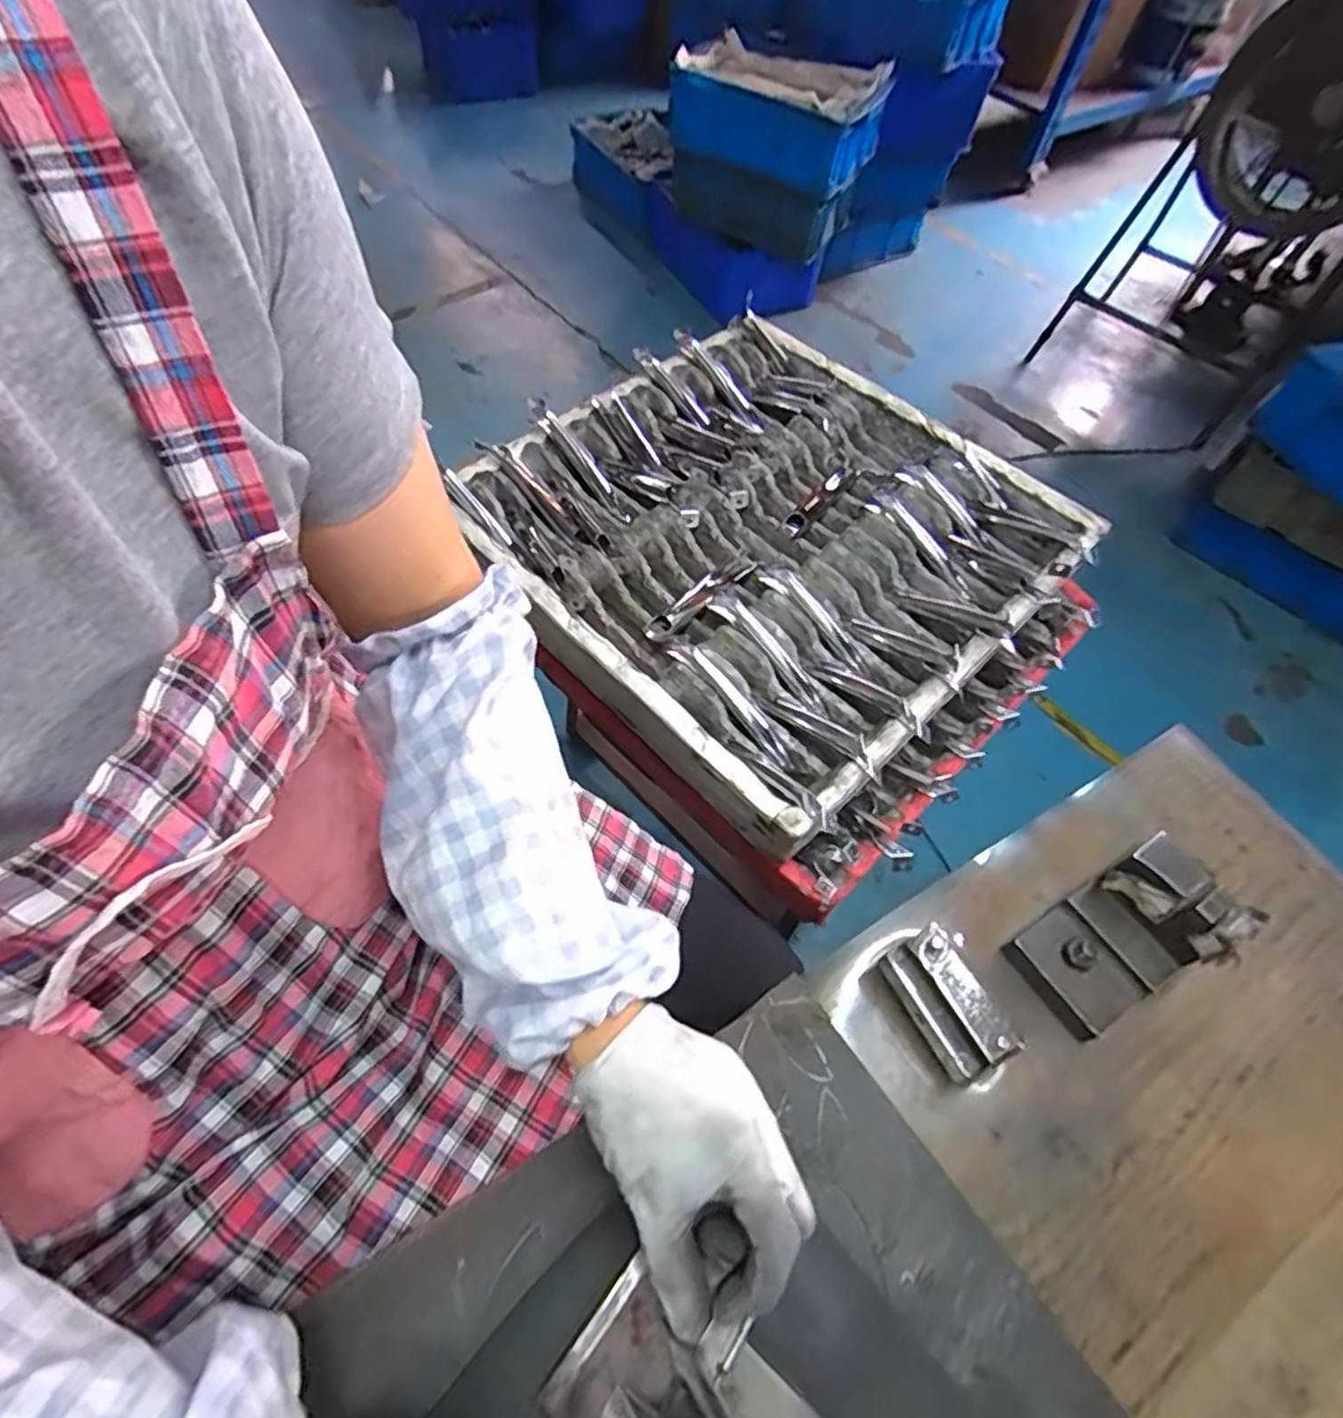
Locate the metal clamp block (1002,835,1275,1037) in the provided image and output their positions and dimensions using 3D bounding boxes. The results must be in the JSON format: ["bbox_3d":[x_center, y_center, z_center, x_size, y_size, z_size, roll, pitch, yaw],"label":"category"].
[{"bbox_3d":[0.258,0.126,0.401,0.097,0.069,0.066,-26,63,-19],"label":"metal clamp block"}]

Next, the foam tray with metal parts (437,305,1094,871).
[{"bbox_3d":[0.110,-0.196,0.805,0.545,0.081,0.575,-38,68,-24],"label":"foam tray with metal parts"}]

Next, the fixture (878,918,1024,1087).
[{"bbox_3d":[0.146,0.162,0.387,0.029,0.054,0.070,-22,62,-17],"label":"fixture"}]

